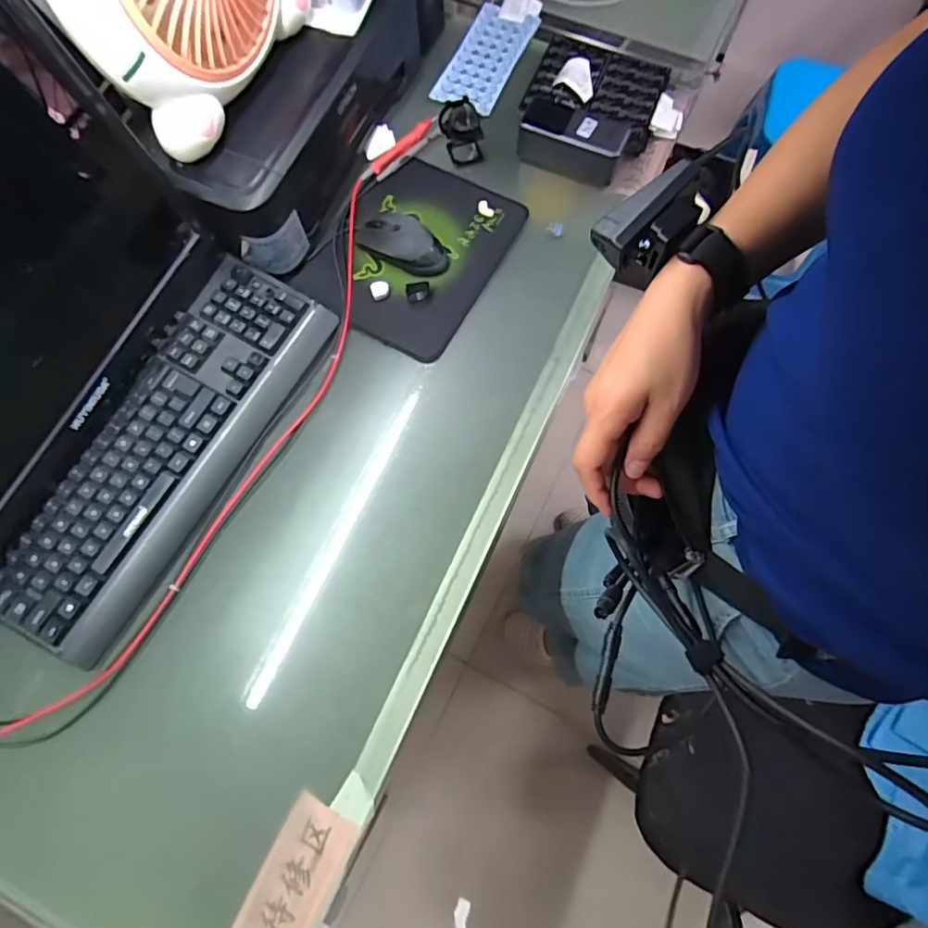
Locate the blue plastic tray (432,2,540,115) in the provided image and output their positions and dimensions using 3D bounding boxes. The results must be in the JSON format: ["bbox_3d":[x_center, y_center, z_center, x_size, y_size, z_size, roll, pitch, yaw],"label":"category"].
[{"bbox_3d":[0.032,-0.572,0.755,0.087,0.015,0.191,22,74,8],"label":"blue plastic tray"}]

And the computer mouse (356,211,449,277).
[{"bbox_3d":[-0.075,-0.266,0.643,0.121,0.040,0.059,30,75,11],"label":"computer mouse"}]

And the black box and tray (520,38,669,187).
[{"bbox_3d":[0.165,-0.475,0.701,0.169,0.059,0.227,18,73,7],"label":"black box and tray"}]

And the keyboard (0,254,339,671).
[{"bbox_3d":[-0.305,-0.018,0.564,0.143,0.041,0.428,24,74,9],"label":"keyboard"}]

